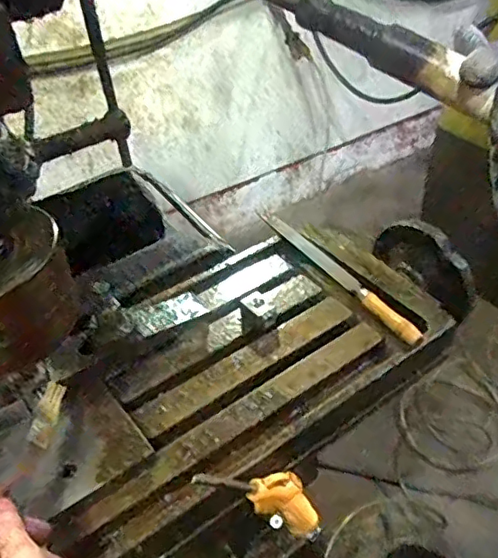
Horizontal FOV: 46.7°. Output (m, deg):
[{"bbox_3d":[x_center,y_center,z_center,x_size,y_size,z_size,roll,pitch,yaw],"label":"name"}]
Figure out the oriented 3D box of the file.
[{"bbox_3d":[0.099,-0.009,0.657,0.020,0.021,0.260,-24,45,-22],"label":"file"}]

